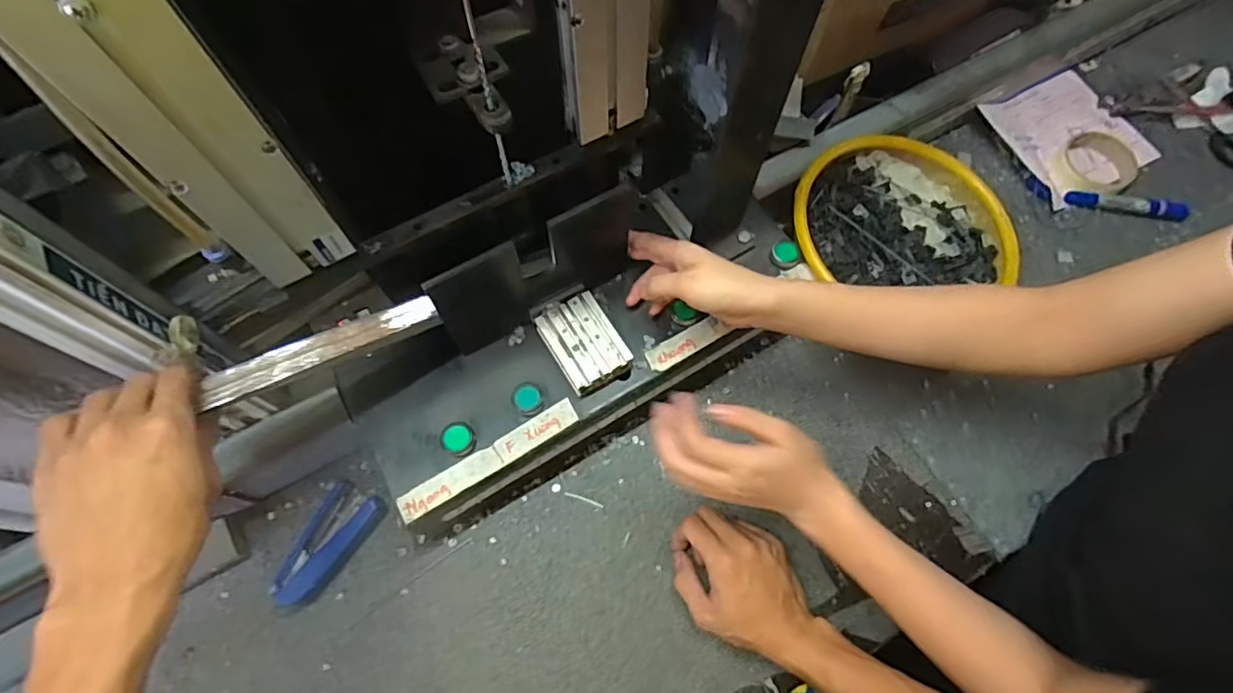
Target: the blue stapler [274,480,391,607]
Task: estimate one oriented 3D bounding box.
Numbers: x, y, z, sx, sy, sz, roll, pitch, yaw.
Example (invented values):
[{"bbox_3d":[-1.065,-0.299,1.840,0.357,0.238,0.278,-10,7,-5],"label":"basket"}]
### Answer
[{"bbox_3d":[-0.272,0.183,0.548,0.062,0.025,0.111,27,69,10],"label":"blue stapler"}]

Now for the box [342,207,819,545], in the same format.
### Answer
[{"bbox_3d":[-0.013,0.018,0.583,0.446,0.099,0.140,-25,70,-11],"label":"box"}]

